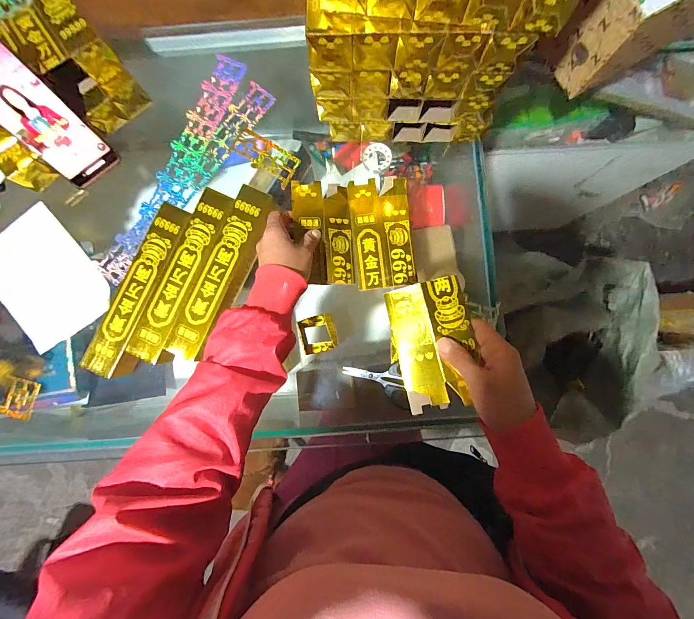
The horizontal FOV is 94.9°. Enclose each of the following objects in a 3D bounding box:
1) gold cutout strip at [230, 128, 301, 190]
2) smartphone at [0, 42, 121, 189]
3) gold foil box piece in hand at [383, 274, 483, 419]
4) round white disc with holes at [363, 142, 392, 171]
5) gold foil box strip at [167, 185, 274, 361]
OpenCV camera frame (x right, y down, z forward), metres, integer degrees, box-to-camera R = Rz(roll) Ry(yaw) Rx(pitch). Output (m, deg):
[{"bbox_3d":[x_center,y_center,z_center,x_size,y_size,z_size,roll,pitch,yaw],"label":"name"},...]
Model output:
[{"bbox_3d":[-0.117,-0.218,0.456,0.098,0.007,0.044,32,94,4],"label":"gold cutout strip"},{"bbox_3d":[-0.380,-0.234,0.397,0.075,0.161,0.018,-36,54,-1],"label":"smartphone"},{"bbox_3d":[0.091,0.037,0.338,0.081,0.018,0.131,-11,87,0],"label":"gold foil box piece in hand"},{"bbox_3d":[0.043,-0.216,0.451,0.040,0.005,0.035,5,111,-2],"label":"round white disc with holes"},{"bbox_3d":[-0.159,-0.048,0.415,0.048,0.019,0.227,24,87,2],"label":"gold foil box strip"}]

